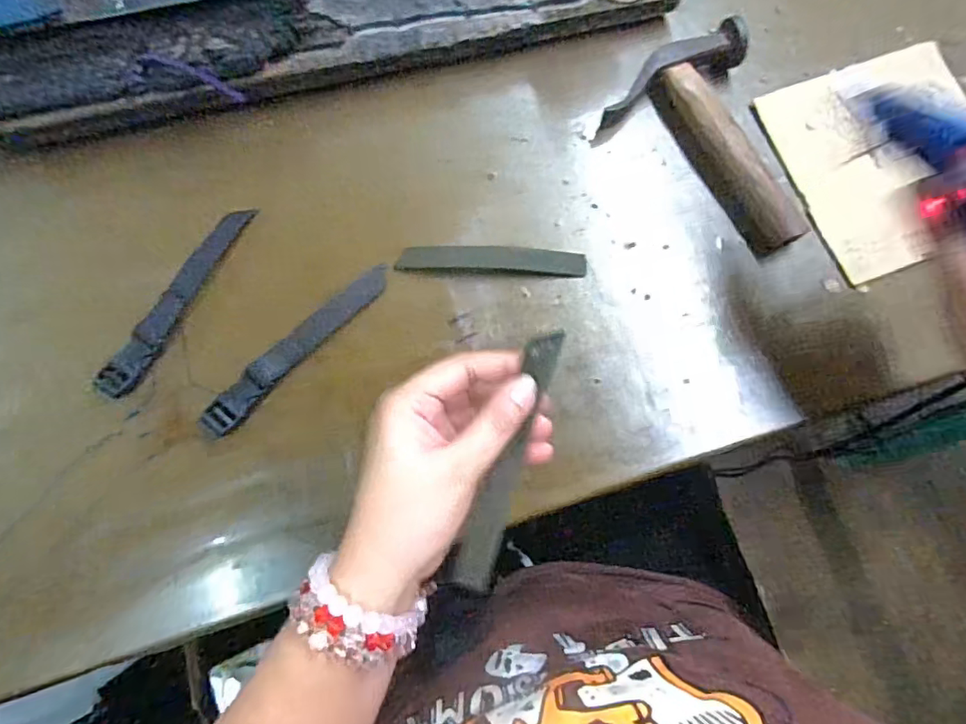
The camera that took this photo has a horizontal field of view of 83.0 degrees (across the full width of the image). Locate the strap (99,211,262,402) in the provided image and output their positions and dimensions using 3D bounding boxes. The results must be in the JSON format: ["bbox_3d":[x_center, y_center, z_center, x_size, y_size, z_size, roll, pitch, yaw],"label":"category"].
[{"bbox_3d":[-0.200,-0.042,0.361,0.022,0.006,0.148,31,77,6],"label":"strap"}]

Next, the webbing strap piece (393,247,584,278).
[{"bbox_3d":[0.007,-0.071,0.381,0.128,0.004,0.020,2,76,-2],"label":"webbing strap piece"}]

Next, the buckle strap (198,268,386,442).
[{"bbox_3d":[-0.120,-0.011,0.355,0.021,0.009,0.150,43,78,8],"label":"buckle strap"}]

